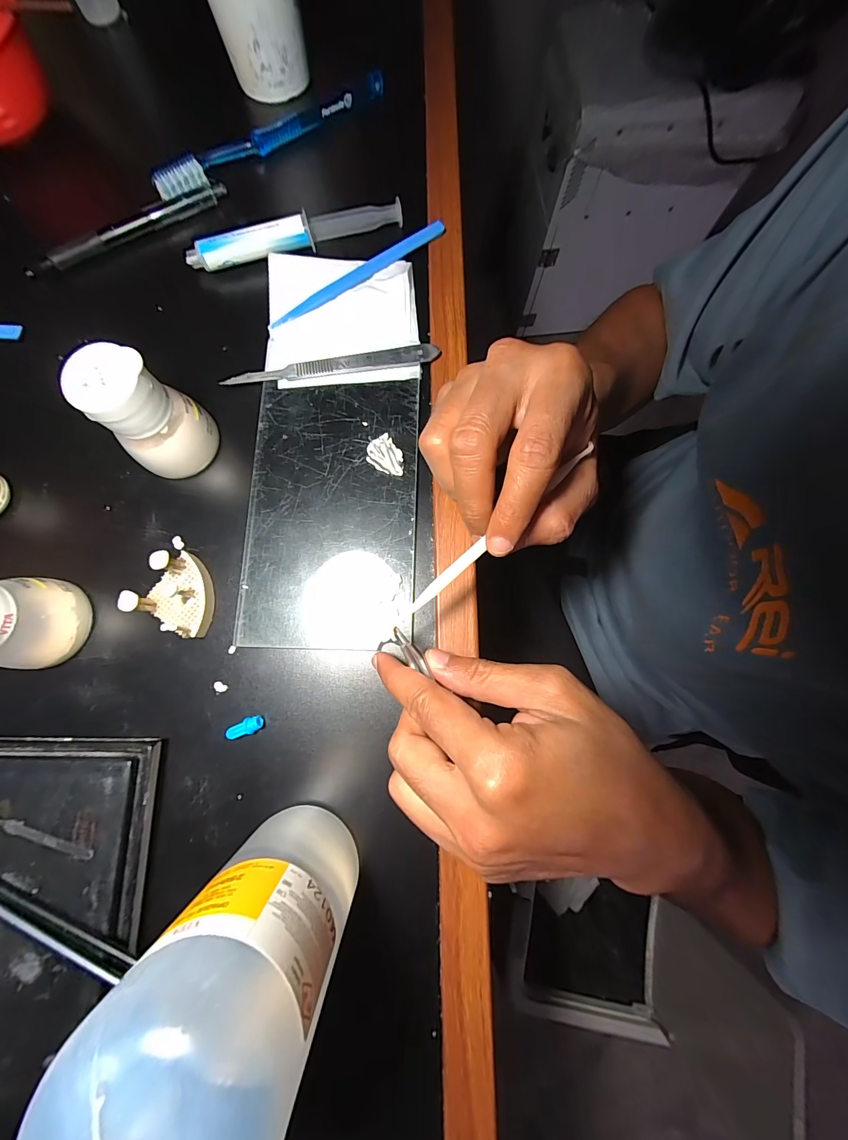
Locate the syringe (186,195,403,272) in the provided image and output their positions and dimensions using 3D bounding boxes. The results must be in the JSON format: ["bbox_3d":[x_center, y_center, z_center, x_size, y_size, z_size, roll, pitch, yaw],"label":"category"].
[{"bbox_3d":[-0.086,-0.227,0.257,0.146,0.016,0.014,-15,80,-2],"label":"syringe"}]

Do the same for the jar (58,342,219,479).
[{"bbox_3d":[-0.152,-0.088,0.211,0.045,0.063,0.046,-29,81,-5],"label":"jar"}]

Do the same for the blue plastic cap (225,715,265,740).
[{"bbox_3d":[-0.098,0.087,0.210,0.020,0.007,0.008,-25,80,-4],"label":"blue plastic cap"}]

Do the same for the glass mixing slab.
[{"bbox_3d":[-0.056,-0.038,0.232,0.100,0.005,0.166,1,79,0],"label":"glass mixing slab"}]

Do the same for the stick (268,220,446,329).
[{"bbox_3d":[-0.045,-0.201,0.258,0.135,0.008,0.009,-33,81,-6],"label":"stick"}]

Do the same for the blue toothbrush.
[{"bbox_3d":[-0.112,-0.325,0.283,0.188,0.016,0.019,-35,81,-6],"label":"blue toothbrush"}]

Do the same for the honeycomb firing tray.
[{"bbox_3d":[-0.138,0.009,0.212,0.035,0.029,0.051,11,80,2],"label":"honeycomb firing tray"}]

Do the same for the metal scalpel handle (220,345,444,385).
[{"bbox_3d":[-0.059,-0.131,0.245,0.135,0.006,0.012,-7,80,-1],"label":"metal scalpel handle"}]

